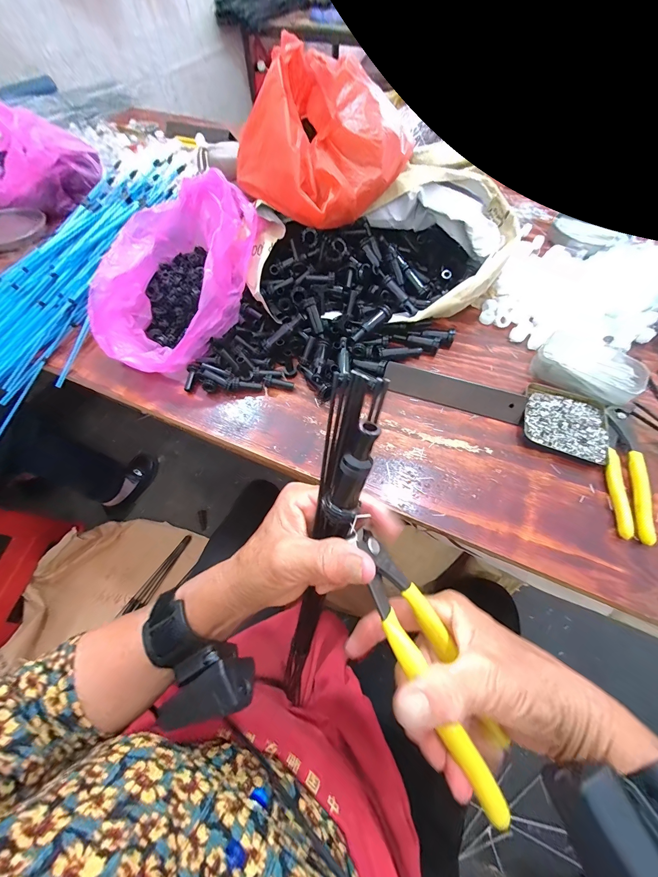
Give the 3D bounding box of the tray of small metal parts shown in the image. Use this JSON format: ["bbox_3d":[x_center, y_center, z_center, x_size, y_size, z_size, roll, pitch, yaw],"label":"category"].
[{"bbox_3d":[0.293,-0.023,0.385,0.094,0.013,0.094,22,63,12],"label":"tray of small metal parts"}]

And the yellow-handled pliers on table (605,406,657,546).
[{"bbox_3d":[0.338,0.034,0.353,0.035,0.012,0.164,16,62,9],"label":"yellow-handled pliers on table"}]

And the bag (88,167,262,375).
[{"bbox_3d":[-0.200,-0.217,0.431,0.168,0.129,0.264,13,62,7],"label":"bag"}]

